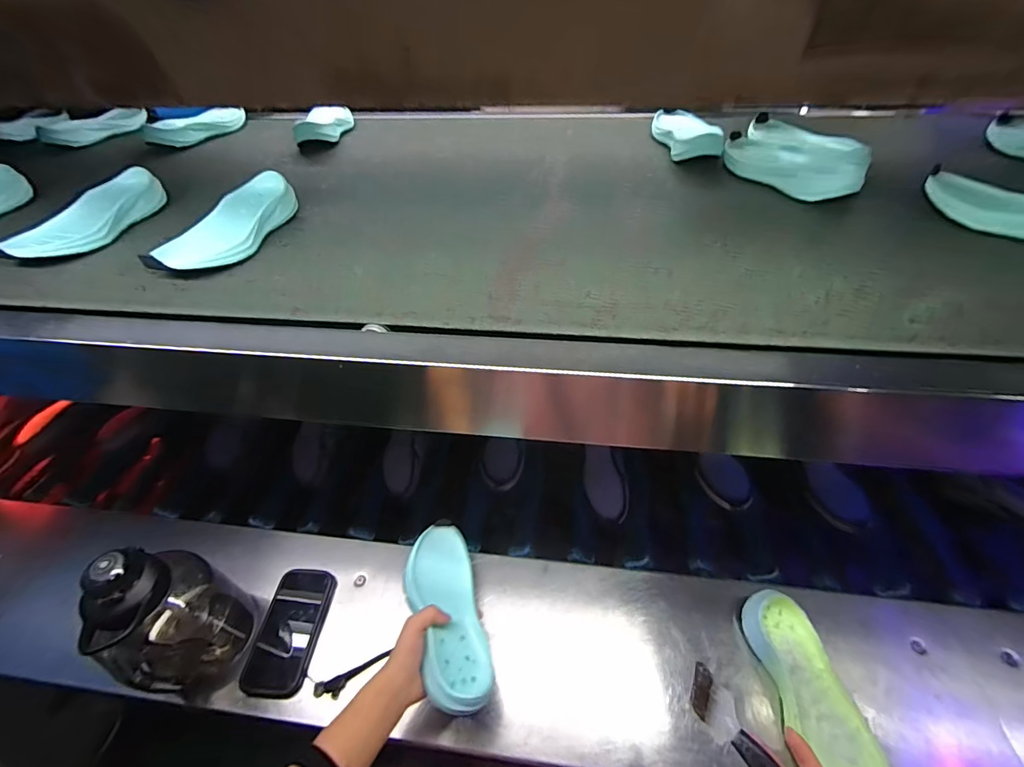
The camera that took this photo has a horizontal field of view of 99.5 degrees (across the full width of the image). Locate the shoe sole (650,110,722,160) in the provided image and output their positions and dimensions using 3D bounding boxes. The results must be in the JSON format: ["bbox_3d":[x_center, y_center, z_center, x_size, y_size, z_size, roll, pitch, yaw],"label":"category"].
[{"bbox_3d":[0.296,-0.439,0.755,0.088,0.039,0.211,-3,46,0],"label":"shoe sole"}]

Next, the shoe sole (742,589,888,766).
[{"bbox_3d":[0.366,0.373,0.529,0.075,0.033,0.216,-10,48,-8],"label":"shoe sole"}]

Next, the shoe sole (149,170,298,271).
[{"bbox_3d":[-0.359,-0.202,0.550,0.080,0.044,0.208,10,47,12],"label":"shoe sole"}]

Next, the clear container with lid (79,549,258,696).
[{"bbox_3d":[-0.425,0.292,0.537,0.110,0.224,0.131,22,52,19],"label":"clear container with lid"}]

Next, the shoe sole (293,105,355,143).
[{"bbox_3d":[-0.373,-0.526,0.871,0.084,0.041,0.210,-5,46,-2],"label":"shoe sole"}]

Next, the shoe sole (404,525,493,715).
[{"bbox_3d":[-0.085,0.285,0.552,0.089,0.033,0.207,10,38,-29],"label":"shoe sole"}]

